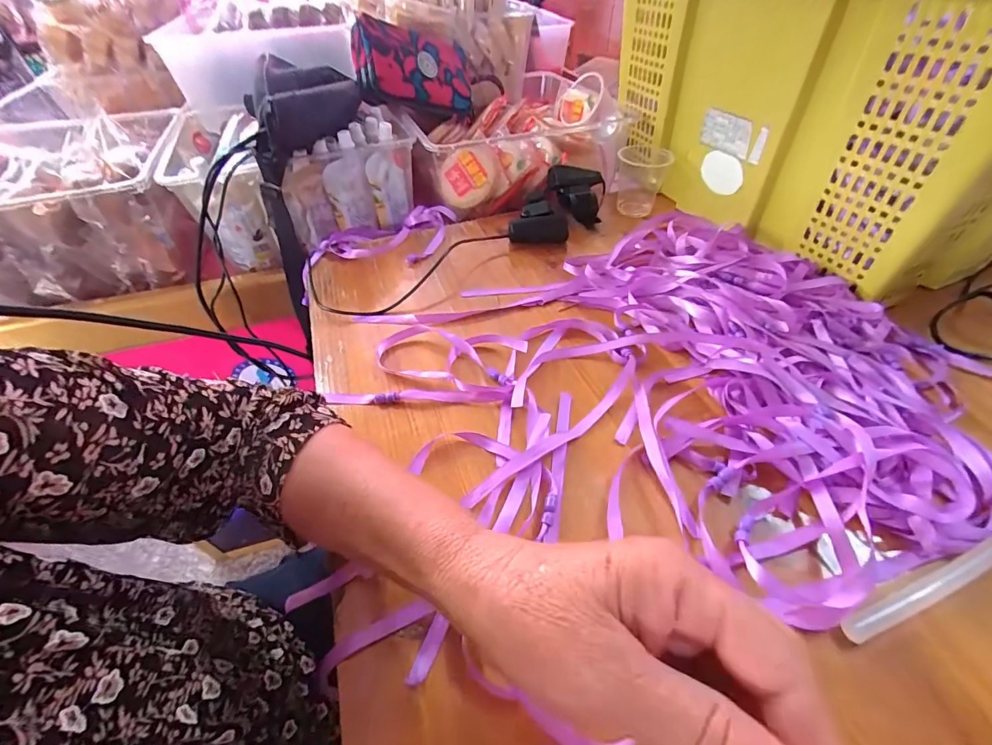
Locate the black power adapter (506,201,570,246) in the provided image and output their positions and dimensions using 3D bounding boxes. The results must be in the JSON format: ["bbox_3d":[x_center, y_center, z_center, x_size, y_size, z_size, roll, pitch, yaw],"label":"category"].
[{"bbox_3d":[0.052,-0.183,0.518,0.070,0.047,0.025,1,24,5],"label":"black power adapter"}]

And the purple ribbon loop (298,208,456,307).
[{"bbox_3d":[-0.148,-0.162,0.543,0.201,0.032,0.123,-13,48,-8],"label":"purple ribbon loop"}]

